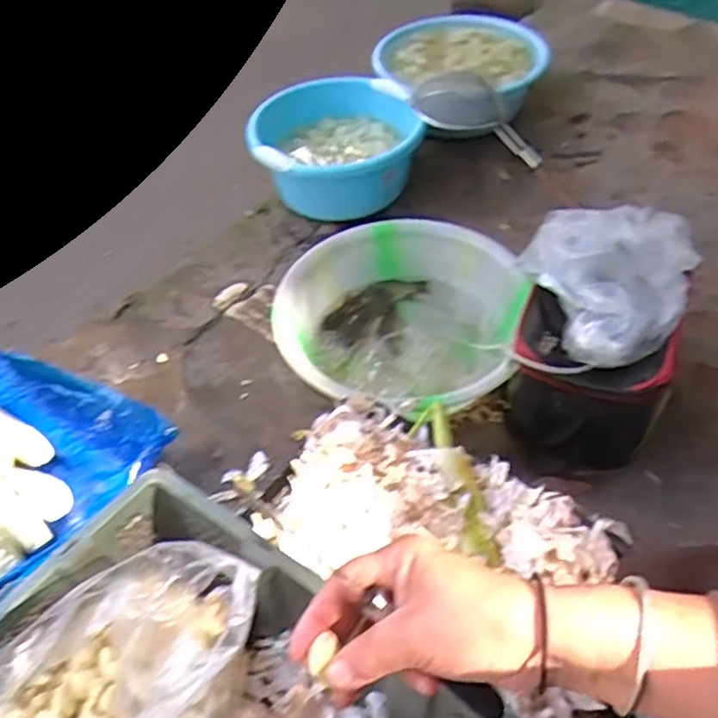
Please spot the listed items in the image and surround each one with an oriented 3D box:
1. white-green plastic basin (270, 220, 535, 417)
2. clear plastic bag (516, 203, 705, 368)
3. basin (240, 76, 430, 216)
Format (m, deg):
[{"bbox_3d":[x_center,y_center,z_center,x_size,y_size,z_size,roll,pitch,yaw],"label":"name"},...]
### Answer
[{"bbox_3d":[0.062,-0.040,1.021,0.344,0.156,0.370,-2,49,2],"label":"white-green plastic basin"},{"bbox_3d":[0.341,-0.125,0.859,0.208,0.114,0.224,-17,50,-10],"label":"clear plastic bag"},{"bbox_3d":[-0.045,-0.432,1.358,0.324,0.163,0.324,-2,49,2],"label":"basin"}]

